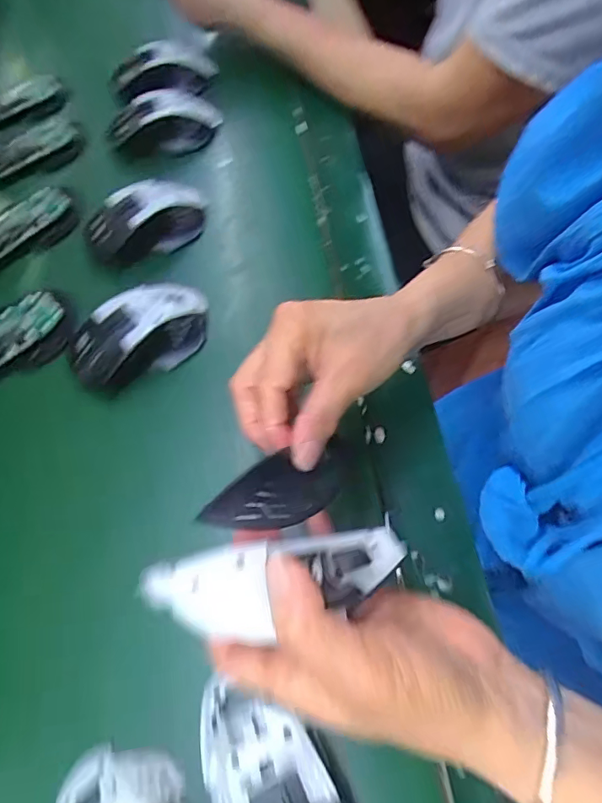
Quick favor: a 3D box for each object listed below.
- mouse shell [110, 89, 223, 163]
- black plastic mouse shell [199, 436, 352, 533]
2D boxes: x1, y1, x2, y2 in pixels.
[{"bbox_3d":[-0.151,-0.304,0.544,0.123,0.039,0.072,-19,61,-8],"label":"mouse shell"},{"bbox_3d":[-0.008,0.044,0.252,0.085,0.011,0.032,-15,58,-31],"label":"black plastic mouse shell"}]

